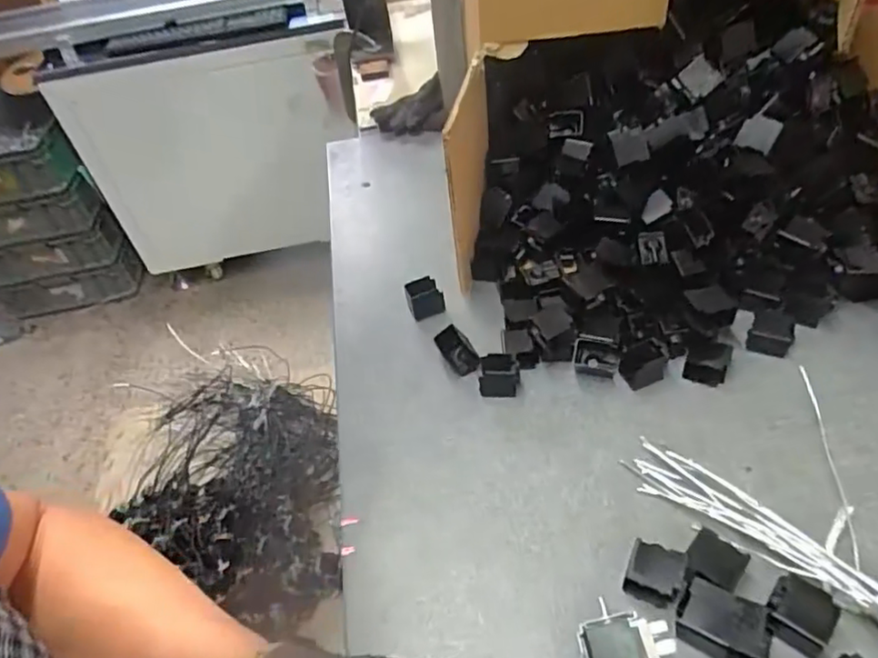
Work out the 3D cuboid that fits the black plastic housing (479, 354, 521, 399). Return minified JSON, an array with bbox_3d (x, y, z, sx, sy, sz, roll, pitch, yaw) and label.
[{"bbox_3d":[0.059,0.047,0.592,0.037,0.039,0.030,-2,46,8],"label":"black plastic housing"}]

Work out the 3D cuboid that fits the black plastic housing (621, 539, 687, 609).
[{"bbox_3d":[0.160,0.180,0.446,0.037,0.027,0.036,16,51,23],"label":"black plastic housing"}]

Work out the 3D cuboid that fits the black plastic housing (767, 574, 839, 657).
[{"bbox_3d":[0.248,0.197,0.416,0.037,0.021,0.038,25,55,30],"label":"black plastic housing"}]

